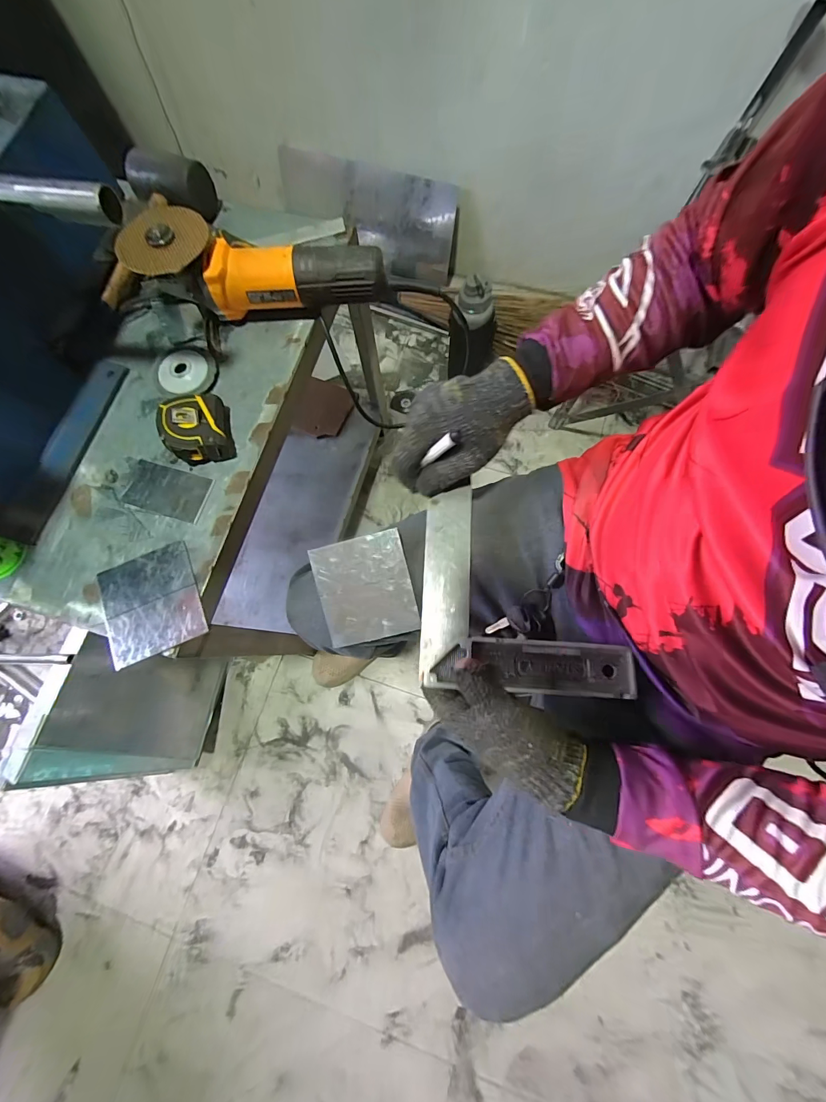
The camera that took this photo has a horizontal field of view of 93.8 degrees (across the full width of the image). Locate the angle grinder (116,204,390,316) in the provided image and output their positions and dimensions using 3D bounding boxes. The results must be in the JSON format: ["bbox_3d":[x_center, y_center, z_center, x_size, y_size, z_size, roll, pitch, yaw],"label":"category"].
[{"bbox_3d":[-0.176,-0.337,0.455,0.285,0.081,0.090,-1,76,2],"label":"angle grinder"}]

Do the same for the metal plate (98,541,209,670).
[{"bbox_3d":[-0.282,0.056,0.415,0.099,0.005,0.107,-24,76,-4],"label":"metal plate"}]

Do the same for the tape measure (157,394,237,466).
[{"bbox_3d":[-0.248,-0.141,0.444,0.067,0.044,0.070,-18,75,-3],"label":"tape measure"}]

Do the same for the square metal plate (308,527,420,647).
[{"bbox_3d":[-0.052,0.041,0.415,0.100,0.004,0.109,-14,94,4],"label":"square metal plate"}]

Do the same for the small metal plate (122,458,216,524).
[{"bbox_3d":[-0.285,-0.070,0.450,0.095,0.004,0.056,16,80,6],"label":"small metal plate"}]

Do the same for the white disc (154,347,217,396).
[{"bbox_3d":[-0.283,-0.223,0.475,0.072,0.016,0.068,-1,76,2],"label":"white disc"}]

